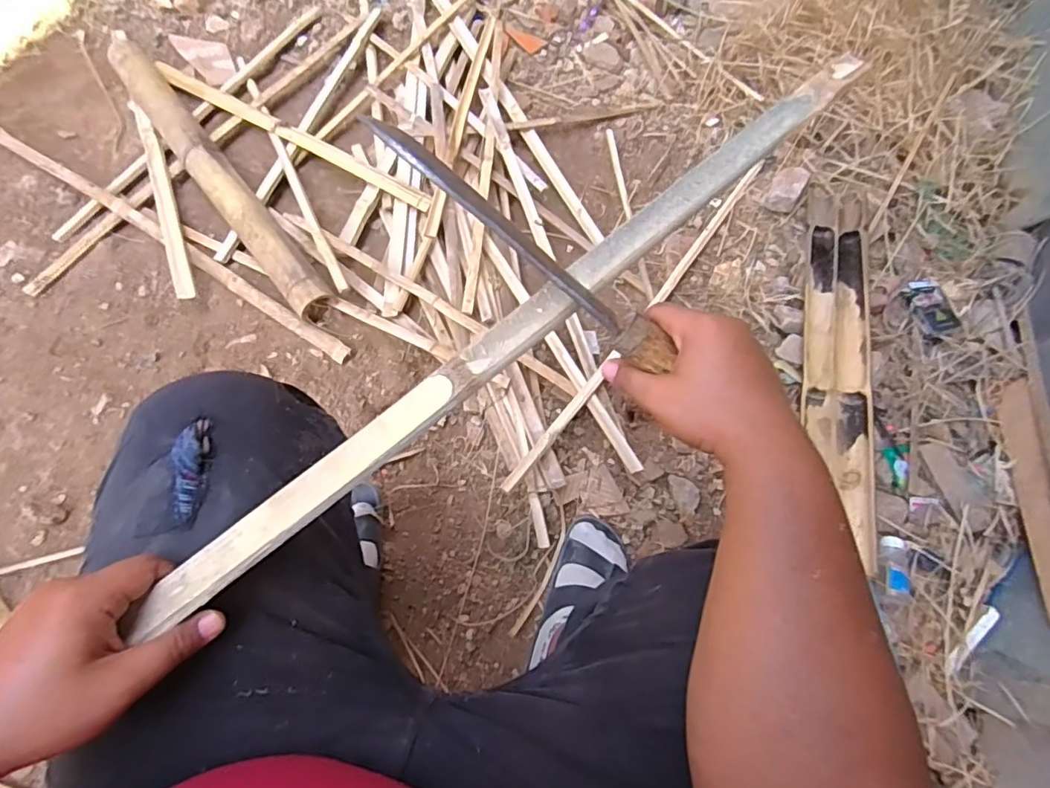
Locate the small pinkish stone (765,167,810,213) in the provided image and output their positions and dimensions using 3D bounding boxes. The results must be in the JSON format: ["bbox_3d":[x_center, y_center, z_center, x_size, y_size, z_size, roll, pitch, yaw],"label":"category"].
[{"bbox_3d":[0.507,-0.397,1.092,0.059,0.053,0.090,31,66,11],"label":"small pinkish stone"}]

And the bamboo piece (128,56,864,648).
[{"bbox_3d":[0.010,-0.053,0.395,0.622,0.007,0.043,-39,73,-9],"label":"bamboo piece"}]

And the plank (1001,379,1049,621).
[{"bbox_3d":[0.723,0.141,0.788,0.018,0.064,0.419,20,52,6],"label":"plank"}]

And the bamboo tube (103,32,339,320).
[{"bbox_3d":[-0.582,-0.421,1.012,0.068,0.072,0.806,-34,71,-20],"label":"bamboo tube"}]

